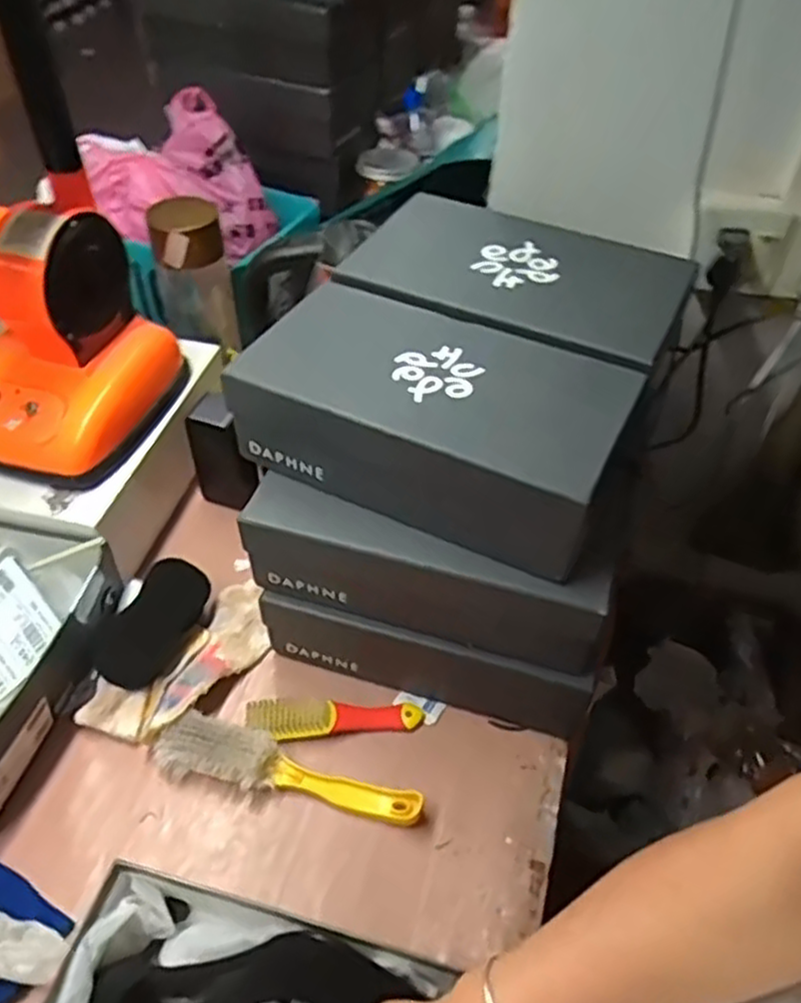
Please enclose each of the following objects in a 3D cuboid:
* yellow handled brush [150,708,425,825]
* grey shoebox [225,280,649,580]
[{"bbox_3d":[-0.095,0.227,0.642,0.230,0.027,0.046,10,47,7],"label":"yellow handled brush"},{"bbox_3d":[0.025,-0.073,0.616,0.286,0.091,0.155,21,50,17],"label":"grey shoebox"}]

